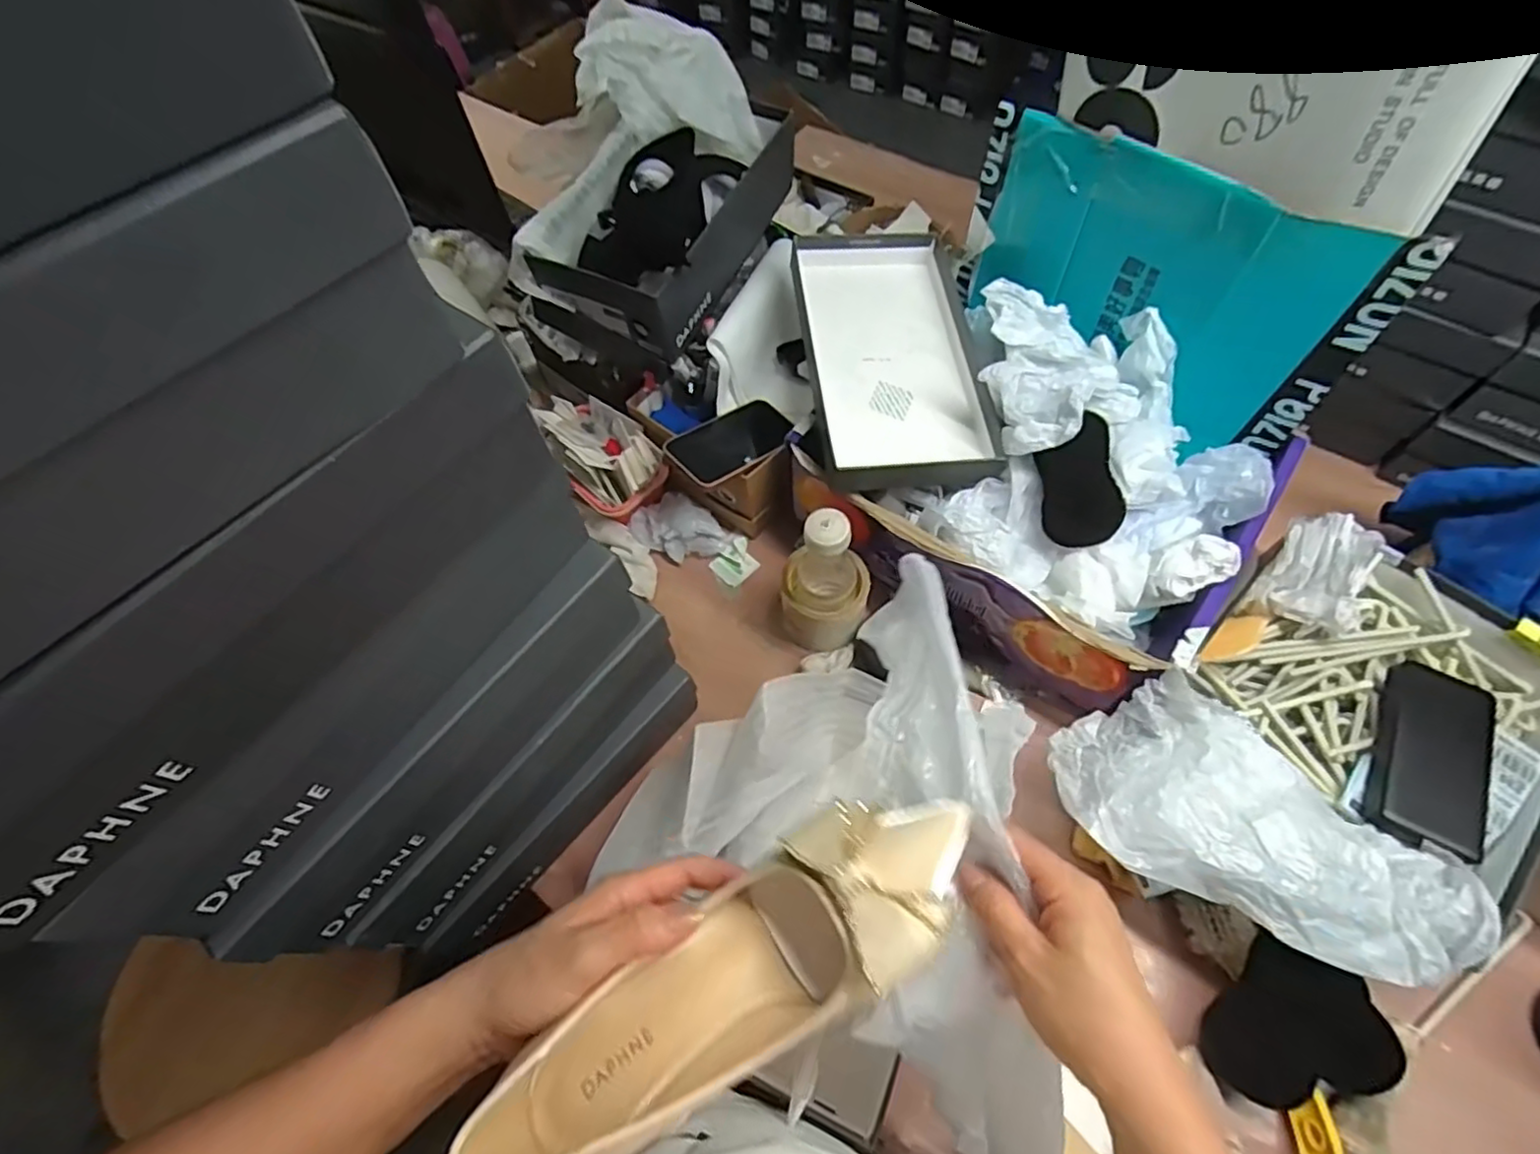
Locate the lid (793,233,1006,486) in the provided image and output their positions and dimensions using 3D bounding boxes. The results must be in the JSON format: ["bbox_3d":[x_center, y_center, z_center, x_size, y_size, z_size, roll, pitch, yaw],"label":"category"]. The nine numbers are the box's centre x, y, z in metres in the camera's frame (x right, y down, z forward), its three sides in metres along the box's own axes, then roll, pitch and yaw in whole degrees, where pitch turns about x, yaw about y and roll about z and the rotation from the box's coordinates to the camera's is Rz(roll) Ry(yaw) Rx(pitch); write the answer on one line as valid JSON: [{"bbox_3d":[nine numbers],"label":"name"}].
[{"bbox_3d":[0.124,-0.237,0.693,0.176,0.063,0.331,-7,60,0],"label":"lid"}]

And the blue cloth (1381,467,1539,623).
[{"bbox_3d":[0.671,-0.051,0.599,0.084,0.120,0.146,-17,61,-6],"label":"blue cloth"}]

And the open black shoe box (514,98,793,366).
[{"bbox_3d":[-0.112,-0.396,0.738,0.179,0.120,0.297,22,64,15],"label":"open black shoe box"}]

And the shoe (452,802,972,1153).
[{"bbox_3d":[-0.016,0.182,0.300,0.244,0.076,0.075,-34,63,-2],"label":"shoe"}]

